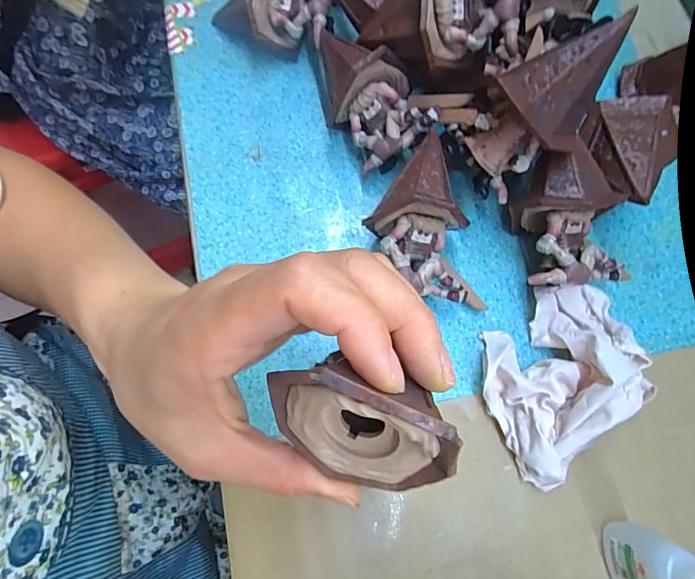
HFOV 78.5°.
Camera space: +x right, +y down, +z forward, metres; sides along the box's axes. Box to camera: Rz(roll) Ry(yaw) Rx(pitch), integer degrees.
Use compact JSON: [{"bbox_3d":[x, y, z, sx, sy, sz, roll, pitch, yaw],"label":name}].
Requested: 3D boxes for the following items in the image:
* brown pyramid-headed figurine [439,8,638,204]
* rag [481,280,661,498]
[{"bbox_3d":[0.098,-0.099,0.237,0.042,0.104,0.054,-12,71,-36],"label":"brown pyramid-headed figurine"},{"bbox_3d":[0.126,0.045,0.254,0.081,0.041,0.121,41,75,11],"label":"rag"}]

